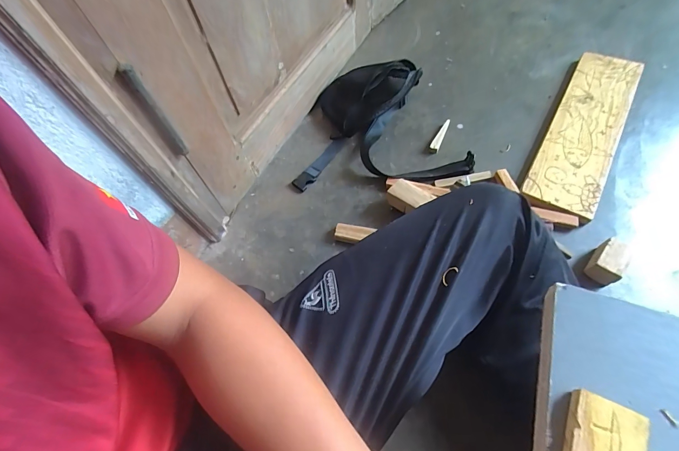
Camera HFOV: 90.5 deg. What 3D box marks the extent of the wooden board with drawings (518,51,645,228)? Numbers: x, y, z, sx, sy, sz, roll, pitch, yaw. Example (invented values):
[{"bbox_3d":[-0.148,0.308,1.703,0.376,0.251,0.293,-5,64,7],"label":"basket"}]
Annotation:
[{"bbox_3d":[0.468,-0.187,0.643,0.117,0.031,0.440,29,66,15],"label":"wooden board with drawings"}]

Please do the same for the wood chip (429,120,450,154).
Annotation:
[{"bbox_3d":[0.194,-0.174,0.649,0.017,0.012,0.088,20,64,16],"label":"wood chip"}]

